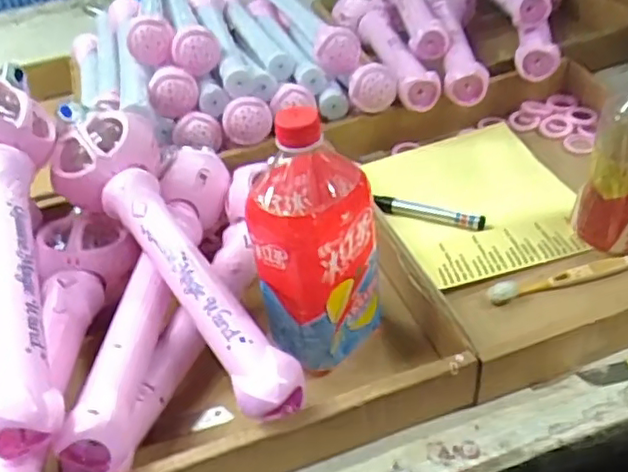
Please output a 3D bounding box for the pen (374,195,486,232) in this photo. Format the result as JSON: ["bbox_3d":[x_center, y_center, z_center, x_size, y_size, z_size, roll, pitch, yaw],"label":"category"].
[{"bbox_3d":[0.120,-0.025,0.669,0.116,0.015,0.020,16,46,25],"label":"pen"}]

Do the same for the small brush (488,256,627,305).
[{"bbox_3d":[0.224,0.038,0.581,0.135,0.008,0.022,-13,41,-6],"label":"small brush"}]

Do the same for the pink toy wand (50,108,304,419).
[{"bbox_3d":[-0.118,0.012,0.531,0.095,0.062,0.342,-29,59,-22],"label":"pink toy wand"}]

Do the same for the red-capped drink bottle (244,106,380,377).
[{"bbox_3d":[-0.001,0.000,0.497,0.093,0.204,0.101,-10,41,-3],"label":"red-capped drink bottle"}]

